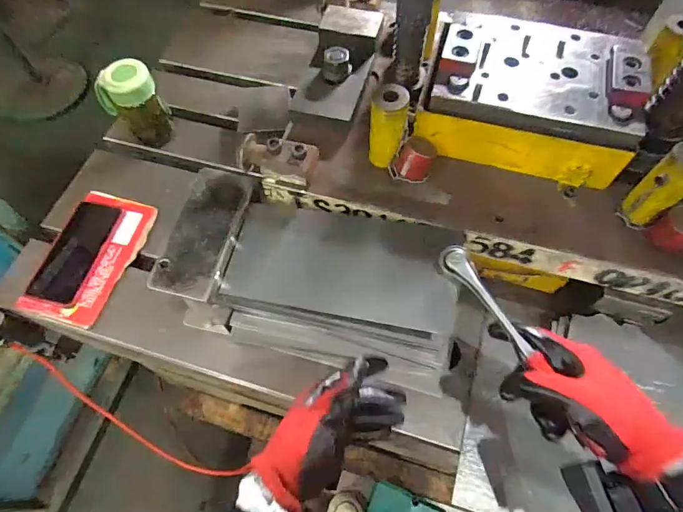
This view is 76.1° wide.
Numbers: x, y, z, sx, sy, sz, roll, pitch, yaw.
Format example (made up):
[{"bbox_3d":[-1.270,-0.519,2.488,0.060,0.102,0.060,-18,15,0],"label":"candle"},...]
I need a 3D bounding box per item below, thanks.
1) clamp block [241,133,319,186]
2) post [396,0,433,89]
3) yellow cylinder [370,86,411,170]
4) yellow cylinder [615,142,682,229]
[{"bbox_3d":[-0.075,-0.114,0.516,0.090,0.044,0.046,12,63,8],"label":"clamp block"},{"bbox_3d":[0.078,-0.256,0.486,0.038,0.141,0.032,6,62,4],"label":"post"},{"bbox_3d":[0.052,-0.145,0.496,0.039,0.086,0.041,0,62,1],"label":"yellow cylinder"},{"bbox_3d":[0.334,-0.070,0.454,0.041,0.097,0.035,39,69,19],"label":"yellow cylinder"}]

